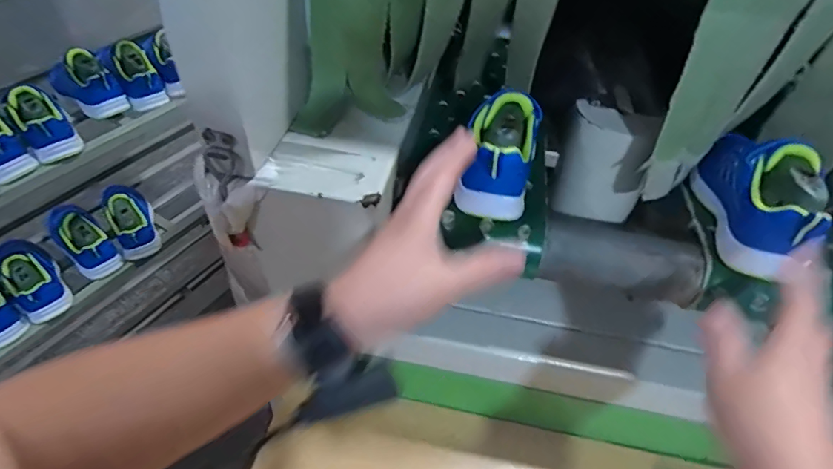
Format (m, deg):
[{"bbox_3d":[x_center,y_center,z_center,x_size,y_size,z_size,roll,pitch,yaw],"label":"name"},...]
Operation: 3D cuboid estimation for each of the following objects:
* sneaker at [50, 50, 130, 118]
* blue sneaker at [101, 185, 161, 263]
[{"bbox_3d":[-0.553,-0.258,0.788,0.159,0.081,0.067,34,53,25],"label":"sneaker"},{"bbox_3d":[-0.540,-0.039,0.901,0.077,0.095,0.161,-24,53,-25],"label":"blue sneaker"}]

